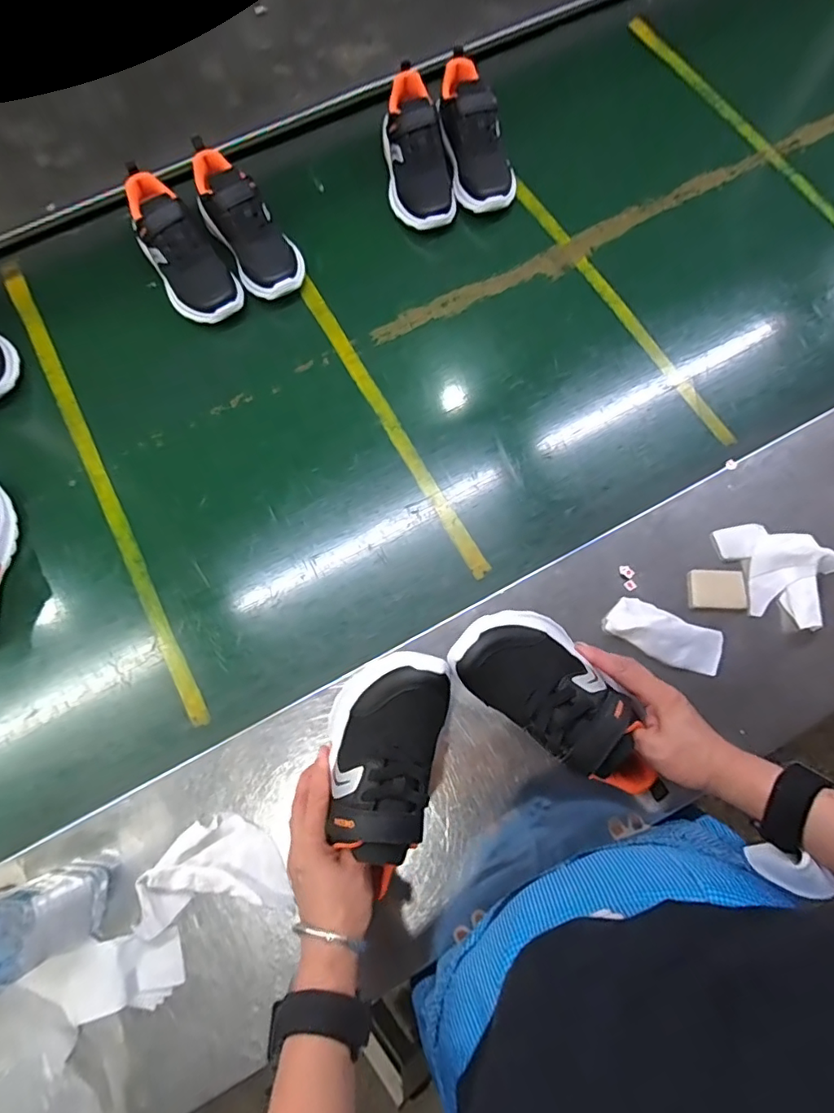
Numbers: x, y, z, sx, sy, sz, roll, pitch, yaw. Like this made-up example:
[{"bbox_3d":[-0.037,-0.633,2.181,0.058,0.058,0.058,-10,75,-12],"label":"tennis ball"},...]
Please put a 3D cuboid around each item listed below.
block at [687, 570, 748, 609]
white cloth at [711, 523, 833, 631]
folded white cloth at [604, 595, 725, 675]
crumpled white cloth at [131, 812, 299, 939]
[{"bbox_3d":[0.321,0.035,0.557,0.056,0.010,0.041,1,73,2],"label":"block"},{"bbox_3d":[0.379,0.015,0.552,0.122,0.033,0.099,18,74,7],"label":"white cloth"},{"bbox_3d":[0.258,0.082,0.542,0.119,0.019,0.052,22,75,7],"label":"folded white cloth"},{"bbox_3d":[-0.191,0.292,0.488,0.131,0.019,0.083,-10,73,-2],"label":"crumpled white cloth"}]

